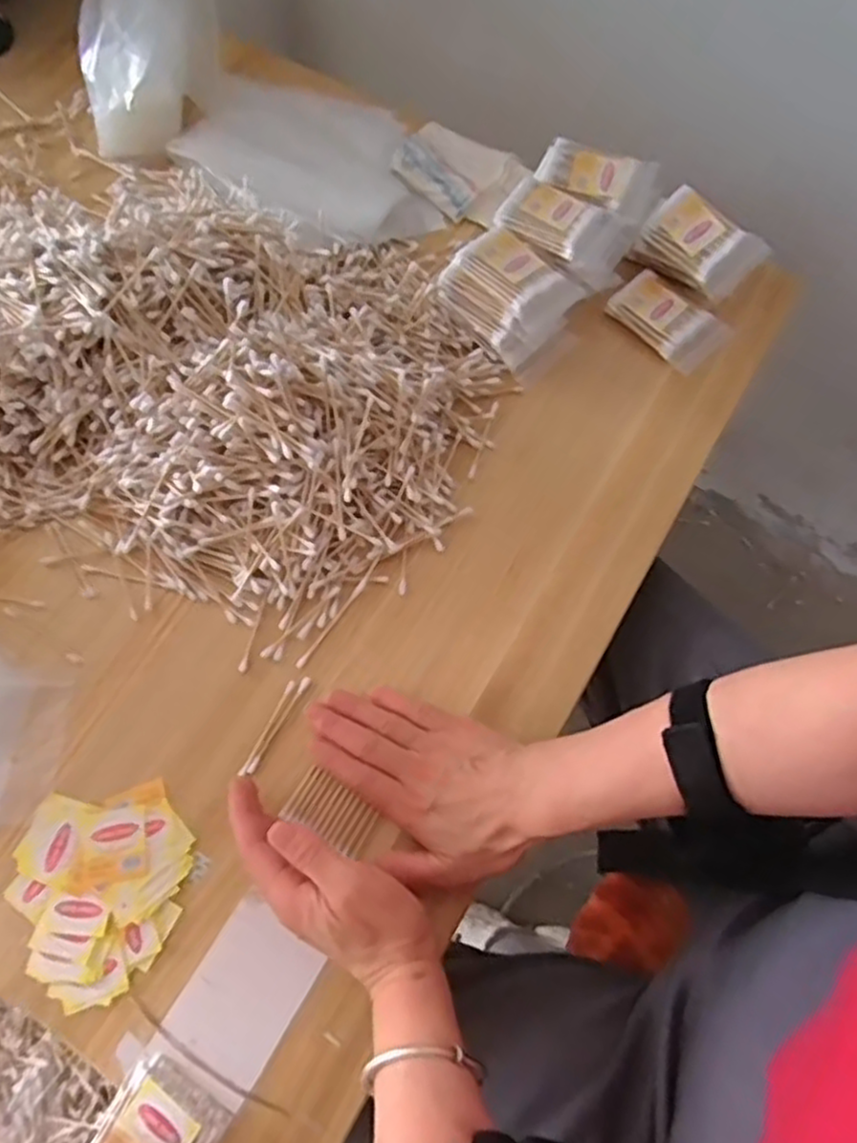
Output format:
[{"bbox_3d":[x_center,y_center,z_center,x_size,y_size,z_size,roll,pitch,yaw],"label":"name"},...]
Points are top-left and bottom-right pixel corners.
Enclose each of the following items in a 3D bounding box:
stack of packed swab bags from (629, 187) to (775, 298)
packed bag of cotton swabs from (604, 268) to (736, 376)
[{"bbox_3d":[0.209,-0.249,0.563,0.086,0.026,0.057,37,115,2],"label":"stack of packed swab bags"},{"bbox_3d":[0.188,-0.197,0.575,0.047,0.025,0.088,-40,73,-16],"label":"packed bag of cotton swabs"}]

